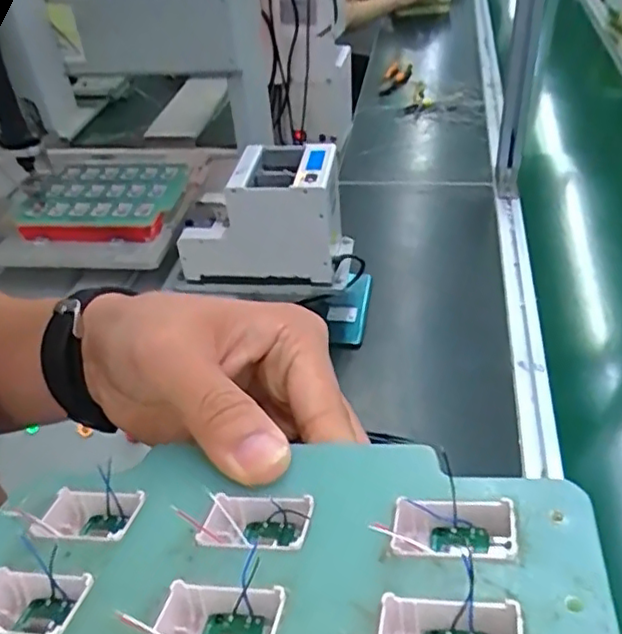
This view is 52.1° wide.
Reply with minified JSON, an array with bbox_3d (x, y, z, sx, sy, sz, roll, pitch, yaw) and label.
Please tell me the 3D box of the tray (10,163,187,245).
[{"bbox_3d":[-0.303,-0.179,0.928,0.217,0.043,0.190,0,43,2],"label":"tray"}]

